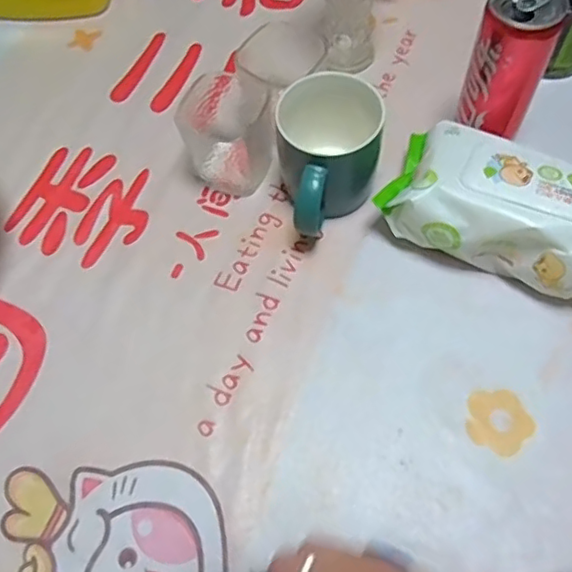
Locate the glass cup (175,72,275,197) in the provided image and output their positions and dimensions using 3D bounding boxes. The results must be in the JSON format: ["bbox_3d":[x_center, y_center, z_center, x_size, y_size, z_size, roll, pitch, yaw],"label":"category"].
[{"bbox_3d":[-0.052,-0.132,0.518,0.079,0.064,0.079,-1,63,2],"label":"glass cup"}]

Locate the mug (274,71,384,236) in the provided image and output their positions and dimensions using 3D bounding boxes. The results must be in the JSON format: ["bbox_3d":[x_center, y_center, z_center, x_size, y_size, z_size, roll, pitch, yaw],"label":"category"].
[{"bbox_3d":[0.036,-0.098,0.479,0.081,0.089,0.111,-4,63,1],"label":"mug"}]

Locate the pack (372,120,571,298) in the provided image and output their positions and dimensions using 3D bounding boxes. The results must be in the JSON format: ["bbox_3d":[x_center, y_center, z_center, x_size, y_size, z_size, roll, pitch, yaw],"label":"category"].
[{"bbox_3d":[0.171,-0.056,0.456,0.184,0.077,0.099,30,68,17],"label":"pack"}]

